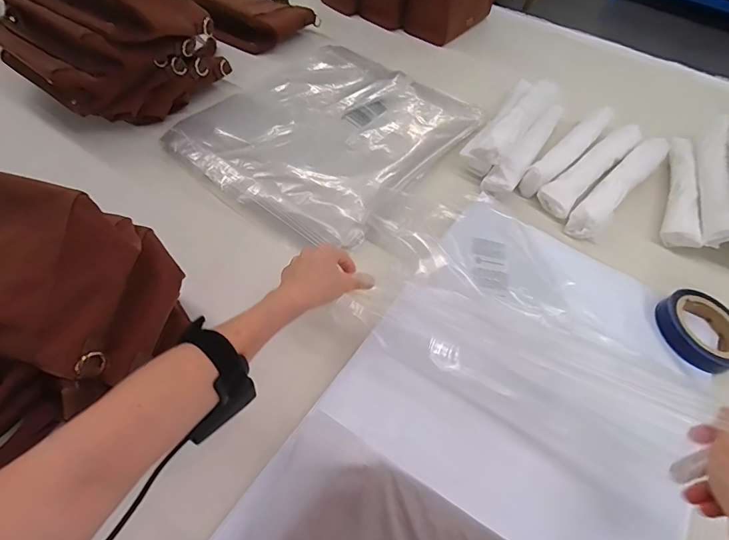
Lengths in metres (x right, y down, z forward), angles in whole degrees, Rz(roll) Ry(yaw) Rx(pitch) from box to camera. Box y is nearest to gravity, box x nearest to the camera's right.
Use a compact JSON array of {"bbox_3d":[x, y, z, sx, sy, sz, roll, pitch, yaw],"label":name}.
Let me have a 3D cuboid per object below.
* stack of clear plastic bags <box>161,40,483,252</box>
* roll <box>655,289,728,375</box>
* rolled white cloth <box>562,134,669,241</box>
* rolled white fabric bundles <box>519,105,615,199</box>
[{"bbox_3d":[-0.066,-0.267,0.749,0.419,0.017,0.488,35,60,18],"label":"stack of clear plastic bags"},{"bbox_3d":[0.460,0.084,0.554,0.104,0.038,0.113,-19,59,-17],"label":"roll"},{"bbox_3d":[0.442,-0.147,0.698,0.055,0.040,0.299,40,62,21],"label":"rolled white cloth"},{"bbox_3d":[0.376,-0.221,0.739,0.049,0.035,0.289,41,62,21],"label":"rolled white fabric bundles"}]

